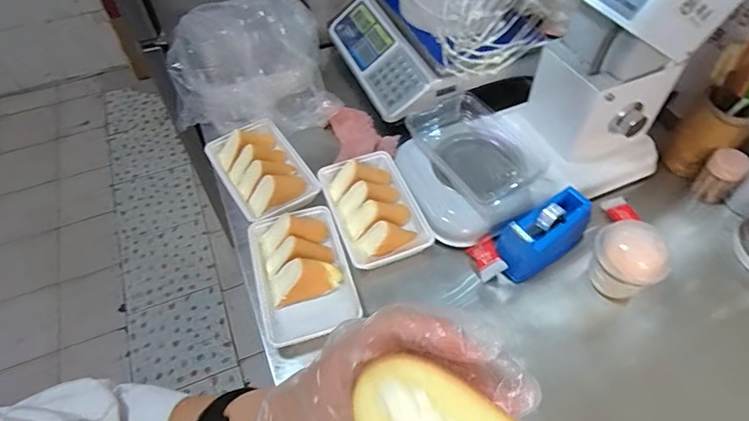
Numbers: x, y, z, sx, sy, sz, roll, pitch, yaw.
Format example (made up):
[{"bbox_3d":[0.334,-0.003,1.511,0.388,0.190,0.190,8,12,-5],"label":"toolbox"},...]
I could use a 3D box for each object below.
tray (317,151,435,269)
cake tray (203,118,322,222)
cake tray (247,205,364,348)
[{"bbox_3d":[0.002,-0.008,0.748,0.138,0.052,0.204,-19,55,-13],"label":"tray"},{"bbox_3d":[-0.190,-0.072,0.807,0.142,0.054,0.207,-29,57,-19],"label":"cake tray"},{"bbox_3d":[-0.107,0.083,0.681,0.136,0.054,0.196,-14,54,-9],"label":"cake tray"}]

